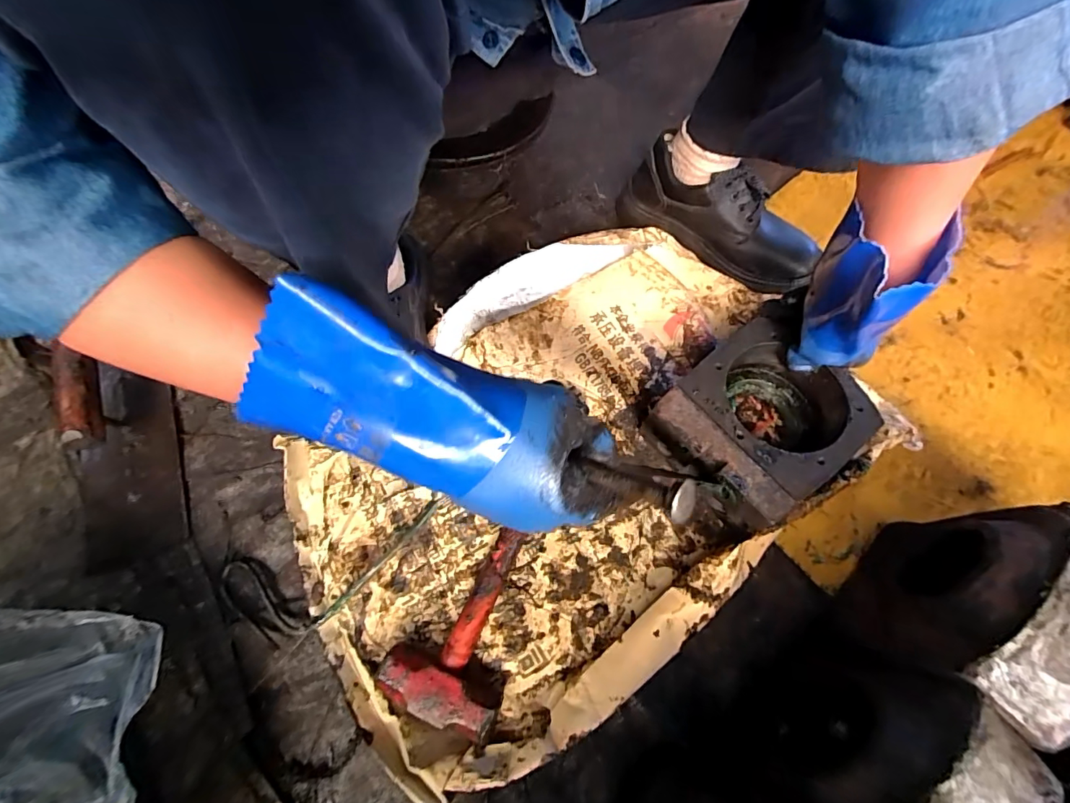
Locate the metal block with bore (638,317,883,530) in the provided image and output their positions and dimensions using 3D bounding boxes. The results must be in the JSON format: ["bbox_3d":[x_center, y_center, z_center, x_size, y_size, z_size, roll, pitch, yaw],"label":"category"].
[{"bbox_3d":[0.224,0.021,0.465,0.174,0.084,0.149,-37,72,-14],"label":"metal block with bore"}]

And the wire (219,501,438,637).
[{"bbox_3d":[-0.200,0.172,0.447,0.215,0.012,0.082,-14,68,-6],"label":"wire"}]

